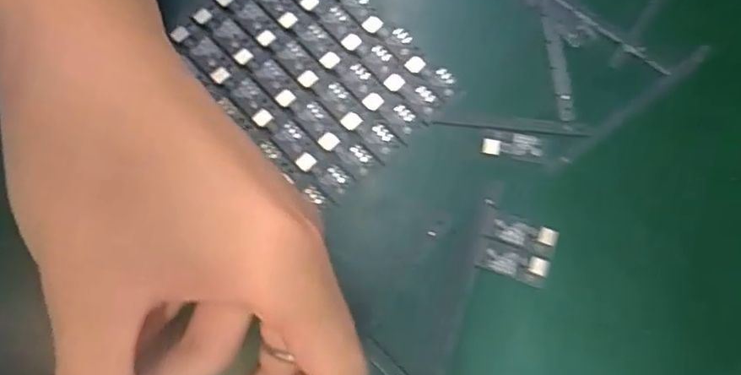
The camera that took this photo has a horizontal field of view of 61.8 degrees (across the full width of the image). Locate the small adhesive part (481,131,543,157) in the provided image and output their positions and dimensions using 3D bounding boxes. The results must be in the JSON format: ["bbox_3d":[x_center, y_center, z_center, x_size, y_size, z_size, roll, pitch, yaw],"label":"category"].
[{"bbox_3d":[0.057,-0.018,0.246,0.024,0.004,0.010,2,73,-2],"label":"small adhesive part"}]

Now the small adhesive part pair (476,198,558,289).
[{"bbox_3d":[0.056,0.022,0.235,0.027,0.004,0.025,20,73,3],"label":"small adhesive part pair"}]

